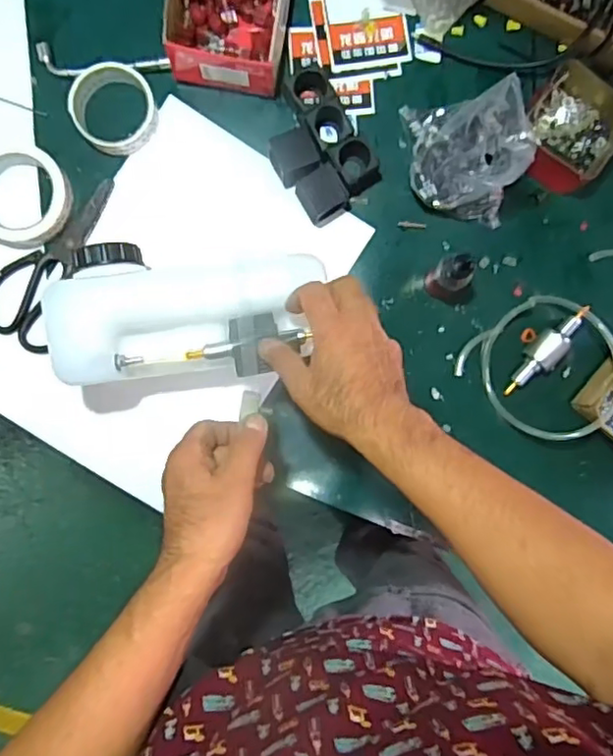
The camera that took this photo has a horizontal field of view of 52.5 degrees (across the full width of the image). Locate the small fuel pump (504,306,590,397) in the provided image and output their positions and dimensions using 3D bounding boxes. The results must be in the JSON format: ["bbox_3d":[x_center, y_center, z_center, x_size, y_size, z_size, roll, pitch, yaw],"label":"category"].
[{"bbox_3d":[0.259,-0.028,0.674,0.033,0.035,0.116,42,89,-2],"label":"small fuel pump"}]

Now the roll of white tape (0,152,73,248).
[{"bbox_3d":[-0.298,-0.190,0.661,0.094,0.024,0.096,0,91,-2],"label":"roll of white tape"}]

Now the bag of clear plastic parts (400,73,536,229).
[{"bbox_3d":[0.163,-0.233,0.644,0.111,0.089,0.123,1,91,-2],"label":"bag of clear plastic parts"}]

